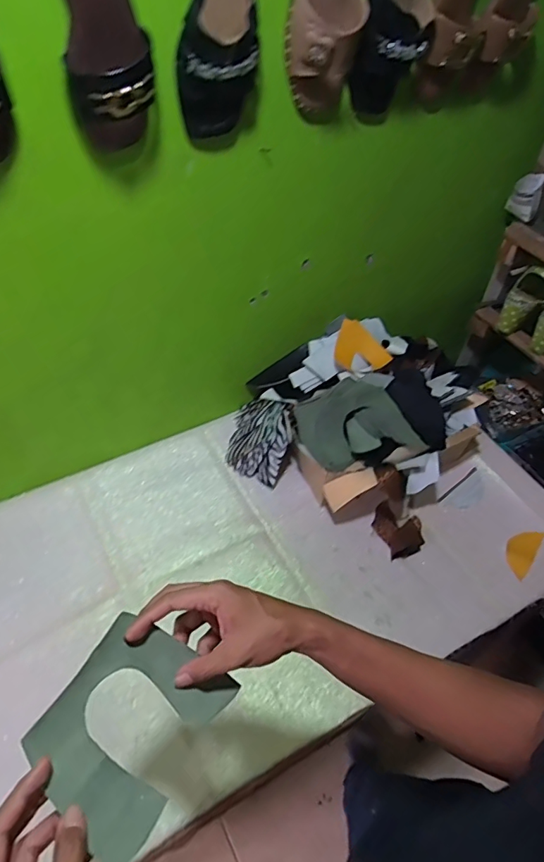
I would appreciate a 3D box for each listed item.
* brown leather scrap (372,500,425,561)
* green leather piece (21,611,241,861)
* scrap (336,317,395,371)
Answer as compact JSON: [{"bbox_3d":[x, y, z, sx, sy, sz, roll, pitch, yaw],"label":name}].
[{"bbox_3d":[0.233,0.177,0.906,0.079,0.015,0.106,-16,52,-16],"label":"brown leather scrap"},{"bbox_3d":[-0.117,0.238,0.403,0.119,0.016,0.145,38,52,4],"label":"green leather piece"},{"bbox_3d":[0.168,-0.158,0.952,0.077,0.030,0.114,-43,80,6],"label":"scrap"}]

